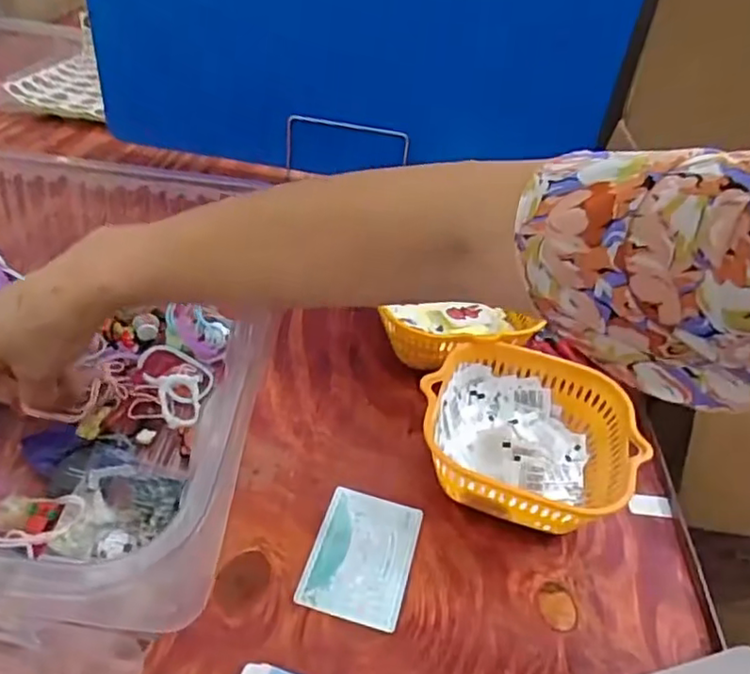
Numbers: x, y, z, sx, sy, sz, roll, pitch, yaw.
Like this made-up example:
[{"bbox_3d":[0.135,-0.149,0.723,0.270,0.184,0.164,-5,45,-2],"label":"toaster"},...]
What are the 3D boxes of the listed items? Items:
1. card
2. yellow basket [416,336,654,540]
[{"bbox_3d":[-0.008,0.136,0.387,0.062,0.004,0.087,14,40,8],"label":"card"},{"bbox_3d":[0.103,0.077,0.430,0.140,0.063,0.128,17,41,12],"label":"yellow basket"}]

